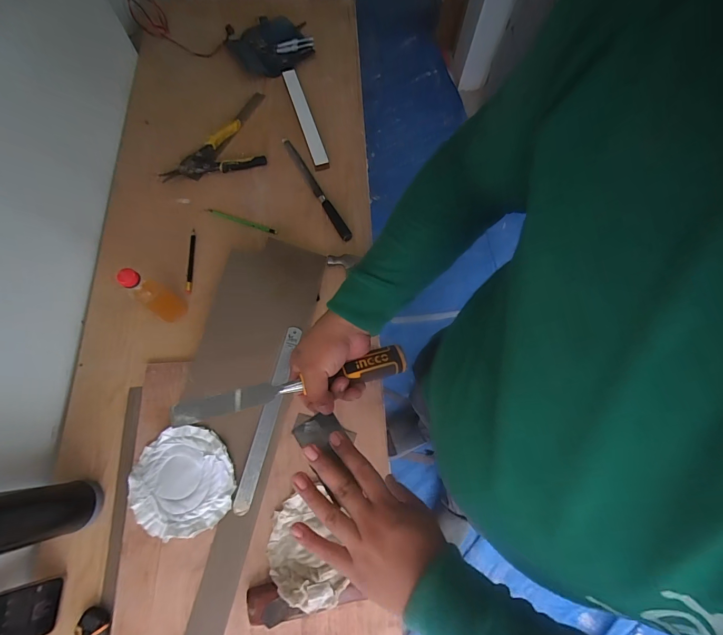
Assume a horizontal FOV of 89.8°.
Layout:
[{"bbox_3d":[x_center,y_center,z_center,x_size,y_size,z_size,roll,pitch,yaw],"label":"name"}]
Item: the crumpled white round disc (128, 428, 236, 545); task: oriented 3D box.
[{"bbox_3d":[-0.316,0.285,0.634,0.172,0.019,0.173,0,71,-1],"label":"crumpled white round disc"}]

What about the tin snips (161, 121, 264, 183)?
[{"bbox_3d":[-0.365,-0.377,0.876,0.231,0.033,0.146,-32,75,-12],"label":"tin snips"}]

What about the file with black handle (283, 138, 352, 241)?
[{"bbox_3d":[-0.110,-0.311,0.854,0.024,0.025,0.327,-27,74,-10],"label":"file with black handle"}]

